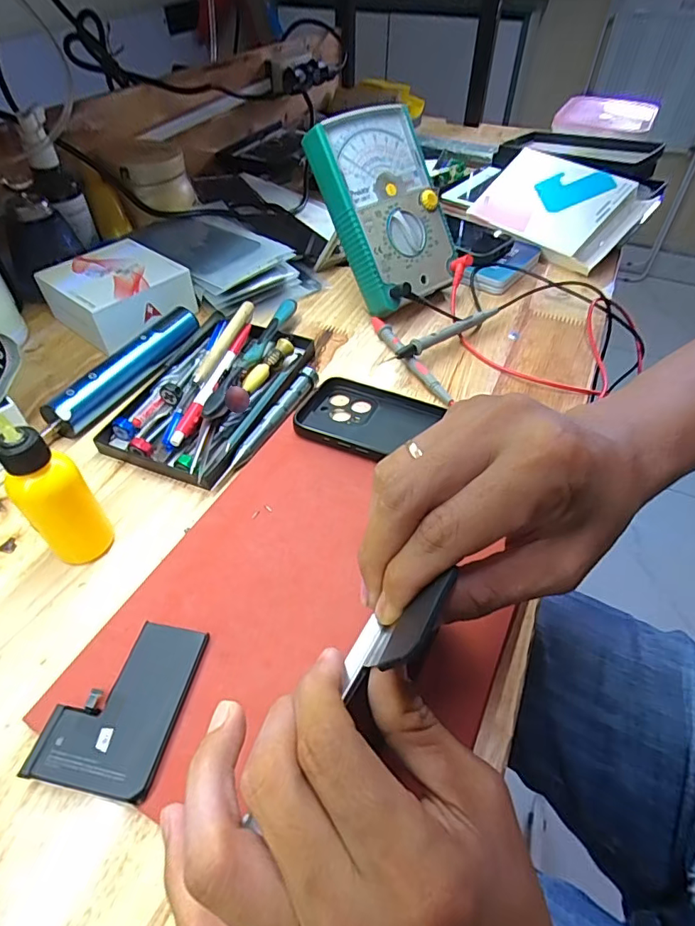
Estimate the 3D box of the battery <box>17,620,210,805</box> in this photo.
[{"bbox_3d":[-0.109,0.113,0.239,0.057,0.005,0.076,9,48,7],"label":"battery"}]

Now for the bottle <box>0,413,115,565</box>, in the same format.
[{"bbox_3d":[-0.159,0.020,0.274,0.034,0.098,0.030,-34,56,-27],"label":"bottle"}]

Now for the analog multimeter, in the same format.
[{"bbox_3d":[0.040,-0.232,0.458,0.106,0.160,0.035,-29,17,-18],"label":"analog multimeter"}]

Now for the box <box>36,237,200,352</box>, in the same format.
[{"bbox_3d":[-0.215,-0.160,0.471,0.105,0.045,0.106,34,58,28],"label":"box"}]

